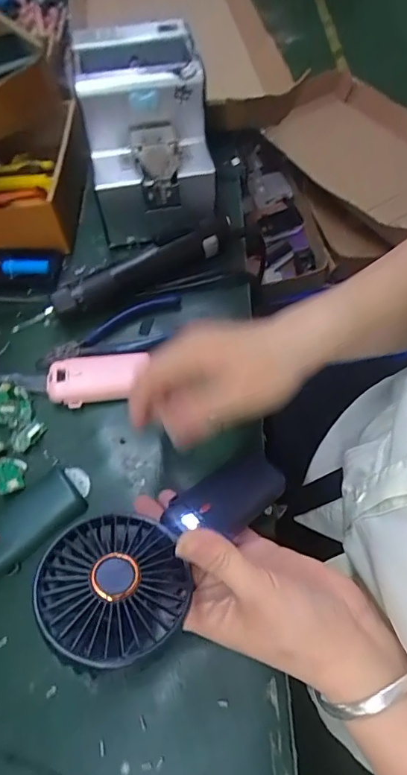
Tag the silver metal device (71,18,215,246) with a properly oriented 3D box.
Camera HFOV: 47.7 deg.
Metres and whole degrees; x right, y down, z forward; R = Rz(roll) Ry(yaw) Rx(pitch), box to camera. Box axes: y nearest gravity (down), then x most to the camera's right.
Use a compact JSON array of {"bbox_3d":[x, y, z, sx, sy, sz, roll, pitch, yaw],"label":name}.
[{"bbox_3d":[-0.061,-0.270,0.508,0.127,0.151,0.190,-12,59,-5],"label":"silver metal device"}]

